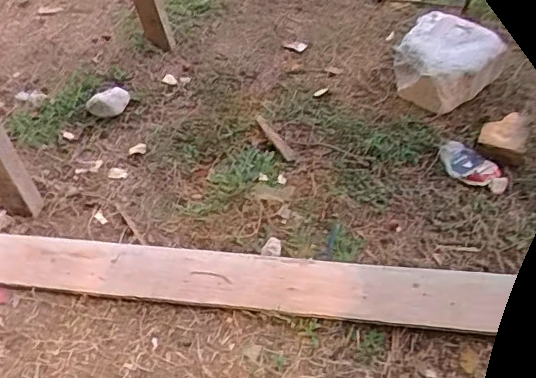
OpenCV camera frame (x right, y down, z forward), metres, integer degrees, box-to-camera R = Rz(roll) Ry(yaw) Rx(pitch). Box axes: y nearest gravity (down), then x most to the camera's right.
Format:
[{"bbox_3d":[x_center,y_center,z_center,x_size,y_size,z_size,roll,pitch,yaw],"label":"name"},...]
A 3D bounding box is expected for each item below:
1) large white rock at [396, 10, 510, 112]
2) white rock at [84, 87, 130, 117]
[{"bbox_3d":[0.342,-0.252,1.107,0.189,0.102,0.170,-19,45,-15],"label":"large white rock"},{"bbox_3d":[-0.325,-0.178,1.149,0.084,0.039,0.053,-26,47,-21],"label":"white rock"}]

